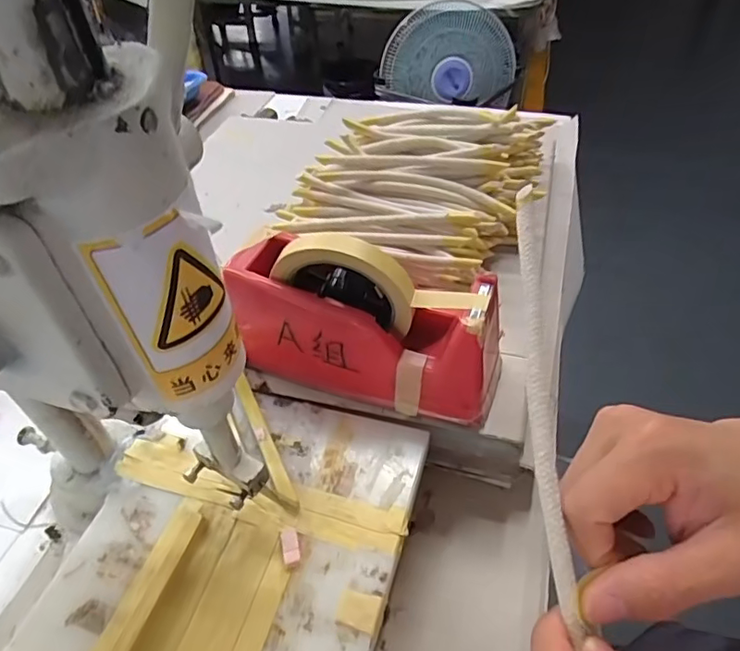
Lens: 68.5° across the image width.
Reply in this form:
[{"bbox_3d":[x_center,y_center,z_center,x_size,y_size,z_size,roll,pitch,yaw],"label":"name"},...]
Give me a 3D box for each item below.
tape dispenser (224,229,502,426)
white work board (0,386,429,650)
[{"bbox_3d":[-0.003,-0.010,0.390,0.196,0.116,0.068,14,49,15],"label":"tape dispenser"},{"bbox_3d":[-0.095,0.162,0.318,0.196,0.009,0.293,12,48,13],"label":"white work board"}]

